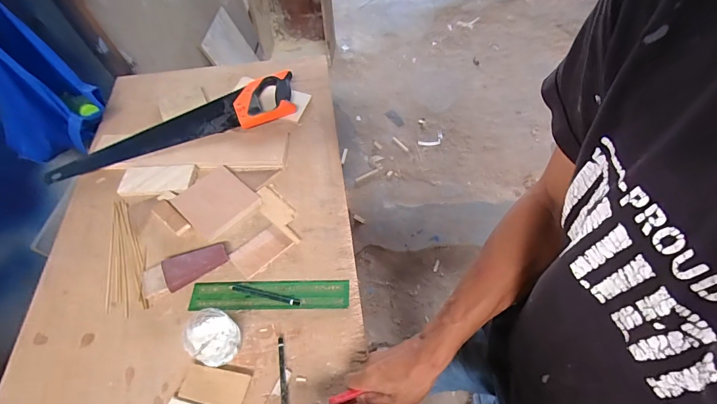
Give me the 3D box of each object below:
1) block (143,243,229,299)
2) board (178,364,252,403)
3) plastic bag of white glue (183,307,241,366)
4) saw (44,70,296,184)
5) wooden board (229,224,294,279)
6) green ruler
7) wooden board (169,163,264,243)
[{"bbox_3d":[-0.285,0.109,0.609,0.132,0.024,0.055,-24,58,-15],"label":"block"},{"bbox_3d":[-0.199,0.256,0.513,0.088,0.012,0.046,12,56,9],"label":"board"},{"bbox_3d":[-0.213,0.196,0.537,0.079,0.043,0.068,29,61,19],"label":"plastic bag of white glue"},{"bbox_3d":[-0.387,-0.169,0.780,0.519,0.041,0.120,-17,57,-11],"label":"saw"},{"bbox_3d":[-0.170,0.081,0.635,0.093,0.008,0.065,-38,63,-22],"label":"wooden board"},{"bbox_3d":[-0.142,0.148,0.593,0.251,0.005,0.046,-1,55,1],"label":"green ruler"},{"bbox_3d":[-0.265,-0.003,0.687,0.129,0.011,0.117,39,64,24],"label":"wooden board"}]

